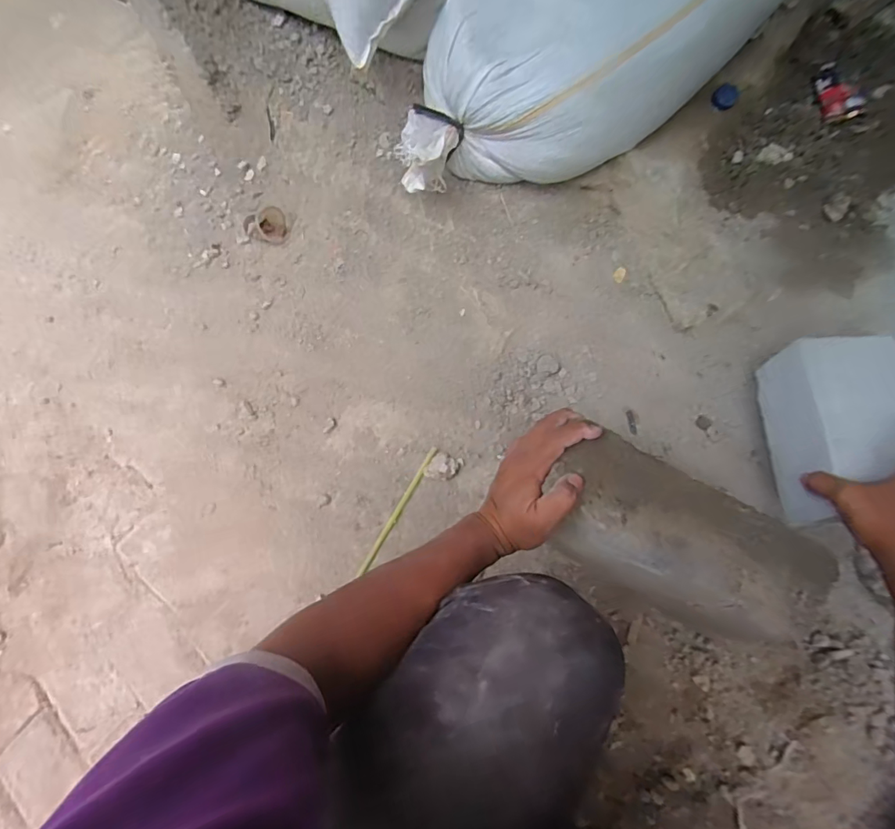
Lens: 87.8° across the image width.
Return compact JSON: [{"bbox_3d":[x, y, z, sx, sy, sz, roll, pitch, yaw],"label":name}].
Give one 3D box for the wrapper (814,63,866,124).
[{"bbox_3d":[0.600,-0.494,0.712,0.066,0.010,0.106,-1,71,1],"label":"wrapper"}]

